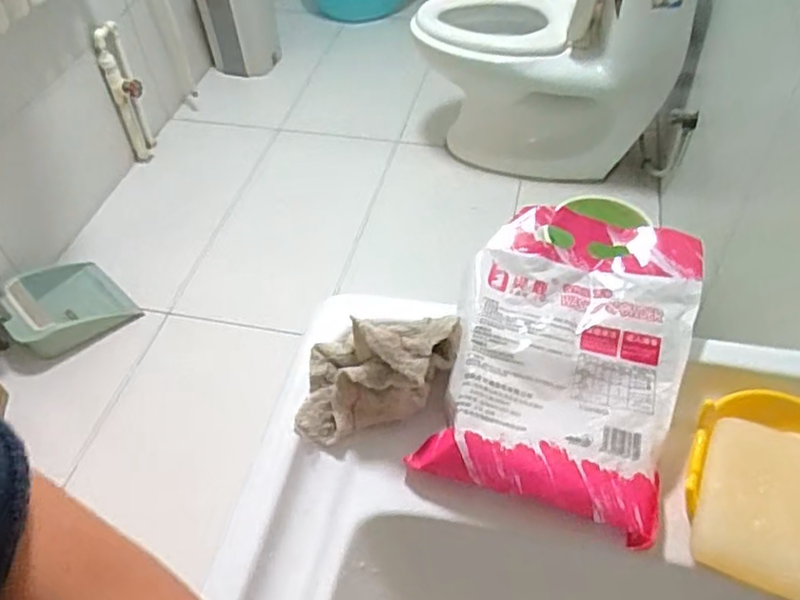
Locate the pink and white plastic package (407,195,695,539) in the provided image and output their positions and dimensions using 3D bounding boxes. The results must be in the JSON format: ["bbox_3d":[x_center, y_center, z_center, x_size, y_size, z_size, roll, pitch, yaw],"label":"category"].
[{"bbox_3d":[0.125,0.030,0.500,0.164,0.054,0.245,14,51,16],"label":"pink and white plastic package"}]

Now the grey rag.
[{"bbox_3d":[-0.017,0.047,0.488,0.126,0.065,0.060,-17,50,-11],"label":"grey rag"}]

